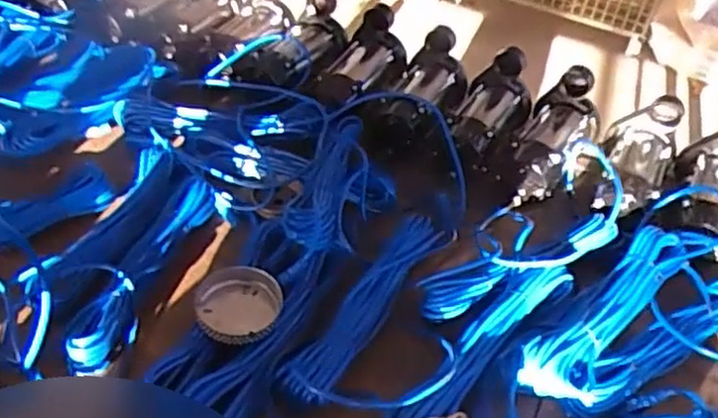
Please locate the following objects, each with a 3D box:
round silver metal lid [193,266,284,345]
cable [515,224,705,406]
[{"bbox_3d":[-0.155,0.123,0.866,0.107,0.028,0.104,4,41,-4],"label":"round silver metal lid"},{"bbox_3d":[0.340,0.134,0.911,0.351,0.049,0.107,-30,54,-35],"label":"cable"}]

